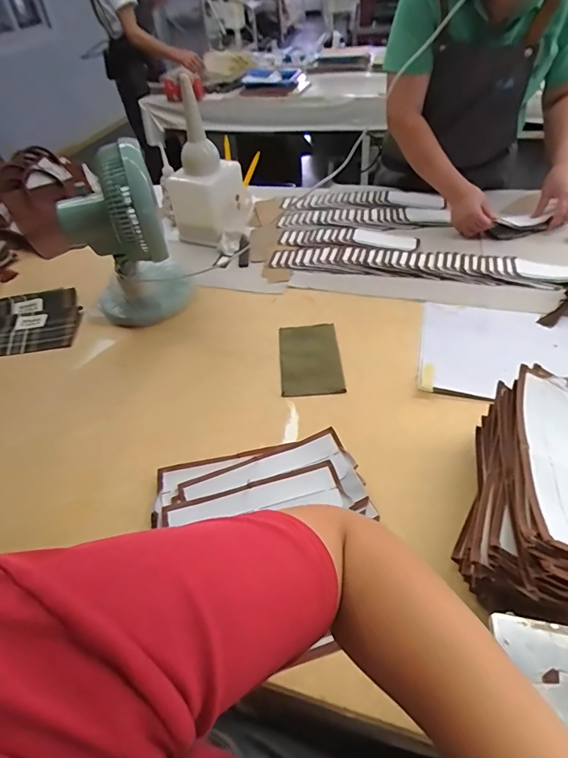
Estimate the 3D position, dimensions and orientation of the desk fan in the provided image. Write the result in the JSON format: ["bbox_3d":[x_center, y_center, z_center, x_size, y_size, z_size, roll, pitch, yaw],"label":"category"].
[{"bbox_3d":[-0.324,-0.285,0.865,0.199,0.301,0.186,-25,48,-17],"label":"desk fan"}]

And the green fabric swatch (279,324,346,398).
[{"bbox_3d":[0.047,-0.039,0.783,0.109,0.011,0.184,-9,46,6],"label":"green fabric swatch"}]

